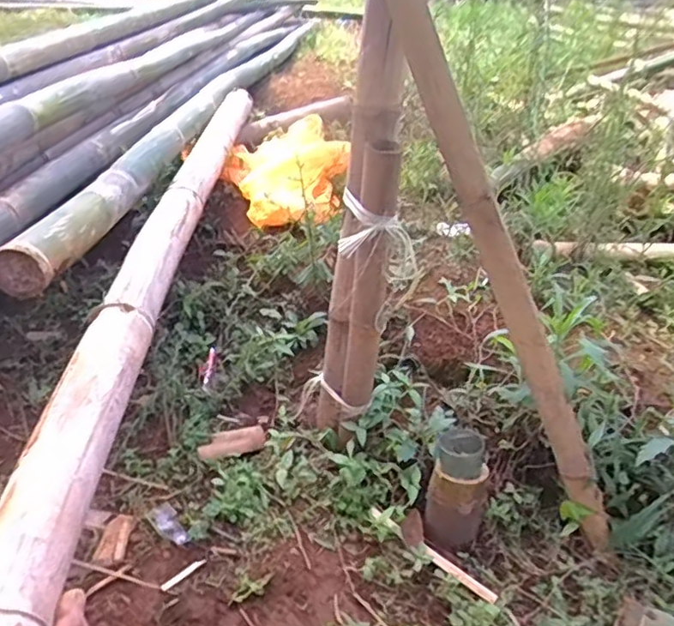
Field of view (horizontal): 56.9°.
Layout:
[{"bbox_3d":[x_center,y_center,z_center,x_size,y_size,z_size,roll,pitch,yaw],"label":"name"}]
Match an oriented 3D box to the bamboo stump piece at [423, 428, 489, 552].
[{"bbox_3d":[0.185,0.278,0.975,0.082,0.159,0.080,10,28,9],"label":"bamboo stump piece"}]

